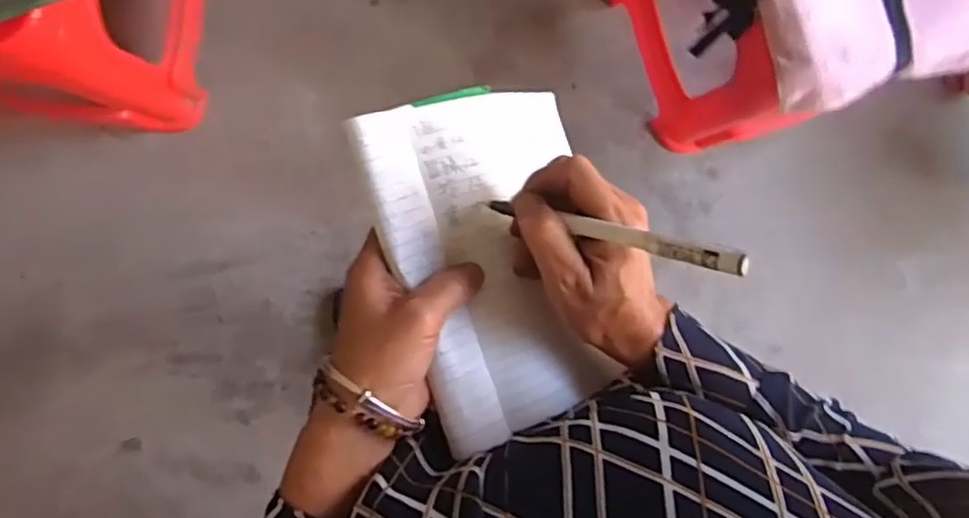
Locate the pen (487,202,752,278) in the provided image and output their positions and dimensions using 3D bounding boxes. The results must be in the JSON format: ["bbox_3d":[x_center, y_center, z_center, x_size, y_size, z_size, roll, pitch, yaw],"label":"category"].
[{"bbox_3d":[0.057,-0.014,0.356,0.006,0.161,0.009,8,97,-44],"label":"pen"}]

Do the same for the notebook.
[{"bbox_3d":[0.016,-0.004,0.431,0.161,0.019,0.199,-18,90,-40],"label":"notebook"}]

